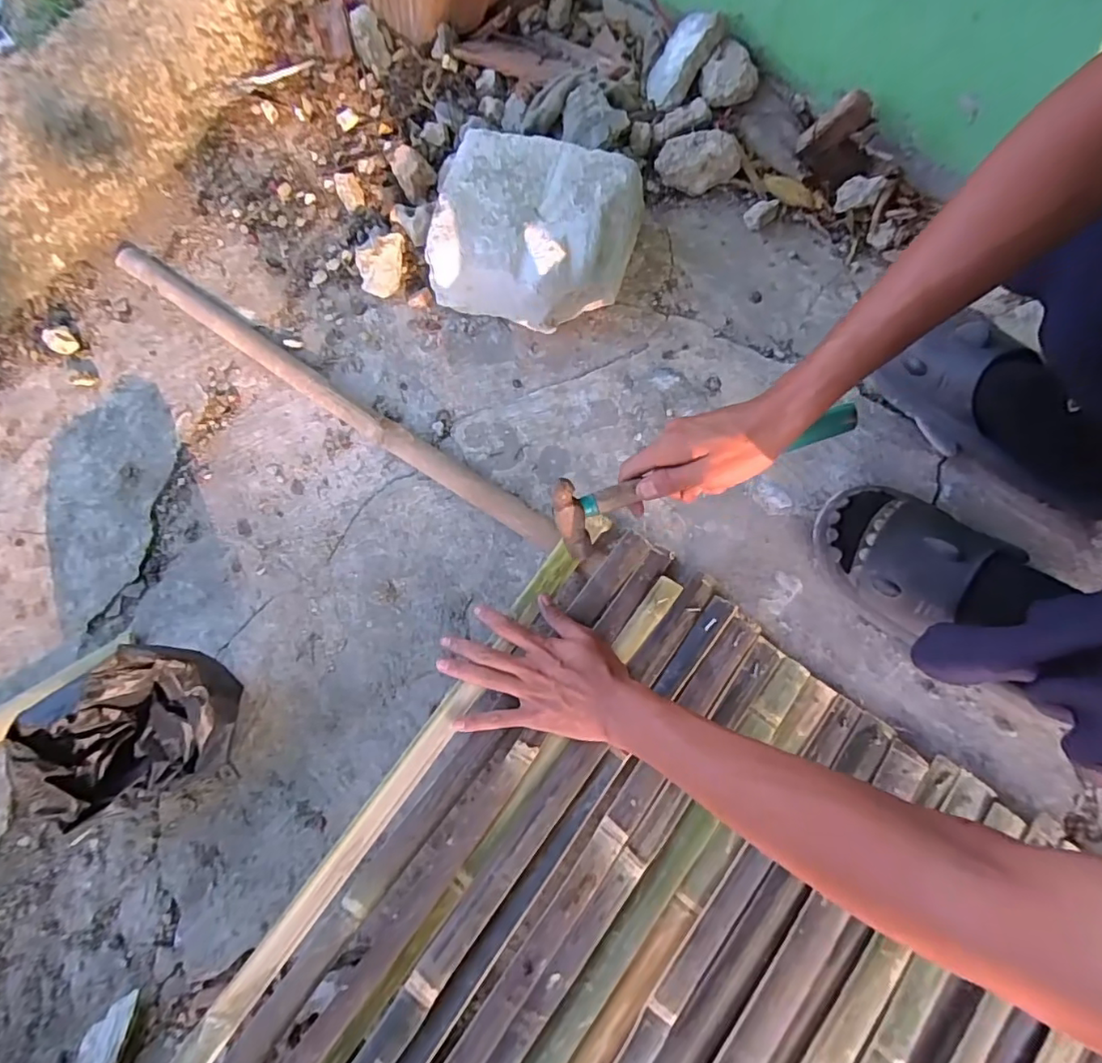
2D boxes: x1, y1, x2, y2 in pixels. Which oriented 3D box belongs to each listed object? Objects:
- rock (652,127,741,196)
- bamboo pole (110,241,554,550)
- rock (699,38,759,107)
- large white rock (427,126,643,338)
[{"bbox_3d":[0.189,-0.472,0.705,0.095,0.053,0.061,-23,77,-4],"label":"rock"},{"bbox_3d":[-0.299,-0.190,0.683,0.732,0.028,0.039,35,78,11],"label":"bamboo pole"},{"bbox_3d":[0.225,-0.576,0.695,0.068,0.047,0.044,9,77,4],"label":"rock"},{"bbox_3d":[-0.020,-0.357,0.668,0.227,0.099,0.187,16,77,6],"label":"large white rock"}]

